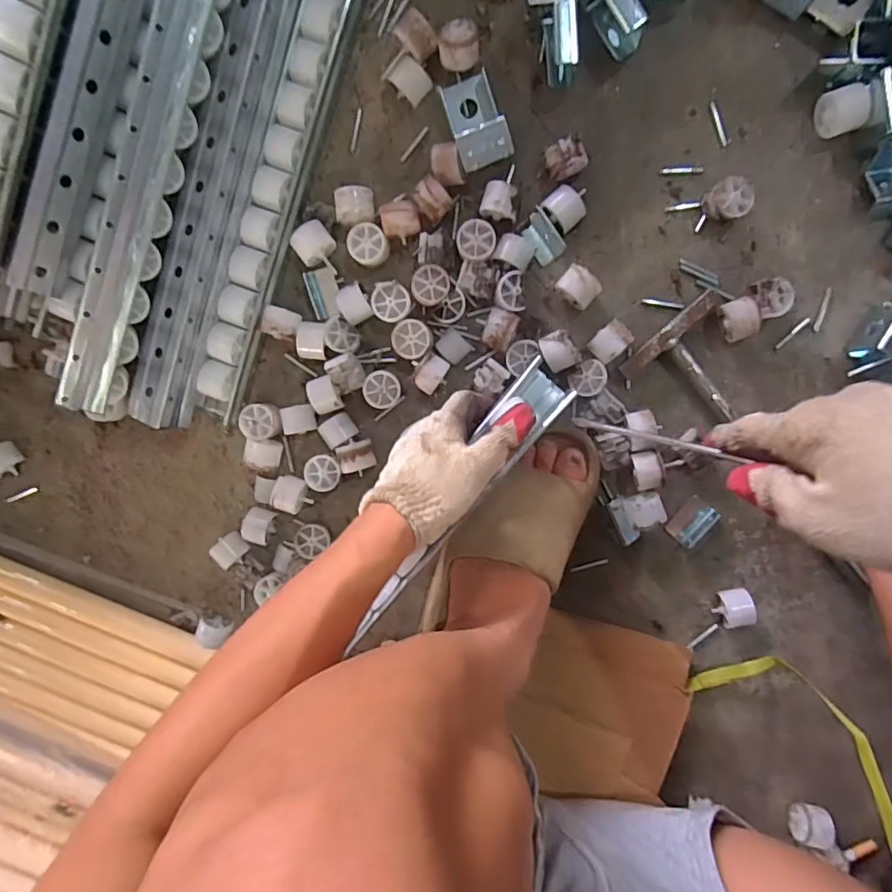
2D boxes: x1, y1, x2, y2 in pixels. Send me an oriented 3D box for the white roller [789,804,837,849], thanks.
[{"bbox_3d":[0.353,0.363,0.529,0.031,0.029,0.033,10,97,4],"label":"white roller"}]

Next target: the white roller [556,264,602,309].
[{"bbox_3d":[0.119,-0.143,0.496,0.035,0.031,0.026,41,98,-1],"label":"white roller"}]

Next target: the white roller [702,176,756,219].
[{"bbox_3d":[0.244,-0.212,0.479,0.035,0.025,0.034,1,97,5],"label":"white roller"}]

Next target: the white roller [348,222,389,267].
[{"bbox_3d":[-0.071,-0.184,0.507,0.034,0.026,0.036,1,97,5],"label":"white roller"}]

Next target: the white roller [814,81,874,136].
[{"bbox_3d":[0.332,-0.282,0.462,0.029,0.033,0.038,-23,94,7],"label":"white roller"}]

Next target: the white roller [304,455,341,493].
[{"bbox_3d":[-0.118,0.025,0.538,0.036,0.025,0.034,1,97,5],"label":"white roller"}]

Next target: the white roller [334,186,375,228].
[{"bbox_3d":[-0.082,-0.217,0.505,0.033,0.035,0.033,-3,96,5],"label":"white roller"}]

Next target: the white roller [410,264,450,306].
[{"bbox_3d":[-0.013,-0.146,0.506,0.033,0.023,0.034,1,97,5],"label":"white roller"}]

